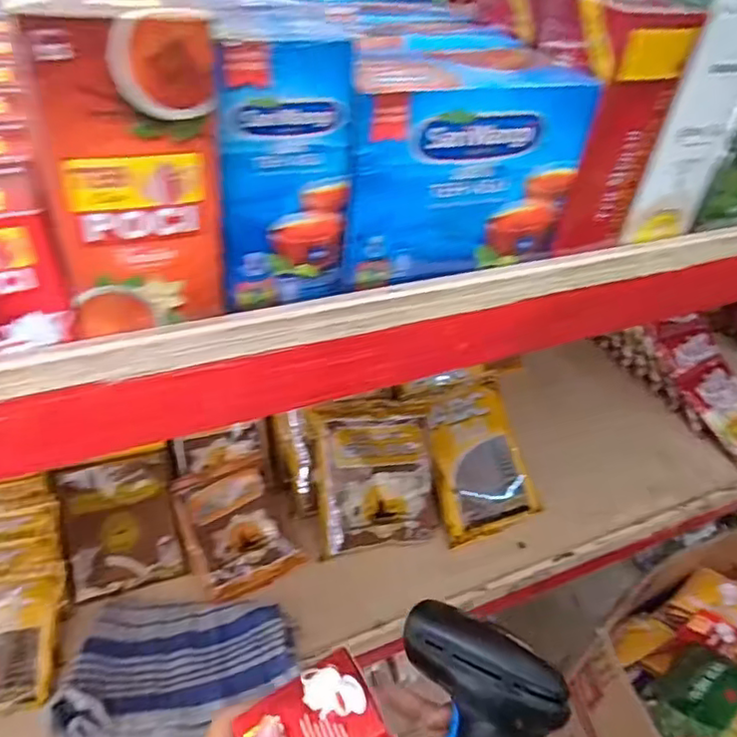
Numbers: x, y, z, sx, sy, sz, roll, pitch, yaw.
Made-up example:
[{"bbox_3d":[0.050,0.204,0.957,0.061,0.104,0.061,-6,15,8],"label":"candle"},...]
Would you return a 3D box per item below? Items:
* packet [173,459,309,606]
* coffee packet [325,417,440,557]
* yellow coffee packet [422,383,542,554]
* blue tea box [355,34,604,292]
[{"bbox_3d":[-0.142,0.169,0.654,0.100,0.019,0.137,-20,62,-19],"label":"packet"},{"bbox_3d":[0.014,0.123,0.666,0.118,0.135,0.036,-5,-3,-6],"label":"coffee packet"},{"bbox_3d":[0.126,0.105,0.717,0.120,0.026,0.166,-12,82,-23],"label":"yellow coffee packet"},{"bbox_3d":[0.040,-0.117,0.336,0.129,0.105,0.076,-12,43,-20],"label":"blue tea box"}]

